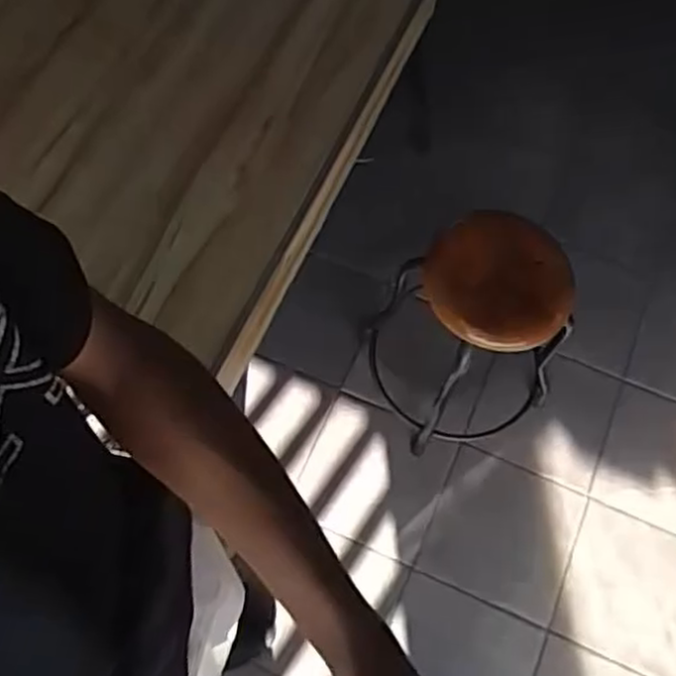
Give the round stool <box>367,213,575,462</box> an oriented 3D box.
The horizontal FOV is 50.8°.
[{"bbox_3d":[0.240,-0.014,1.360,0.285,0.494,0.318,-22,69,-11],"label":"round stool"}]

